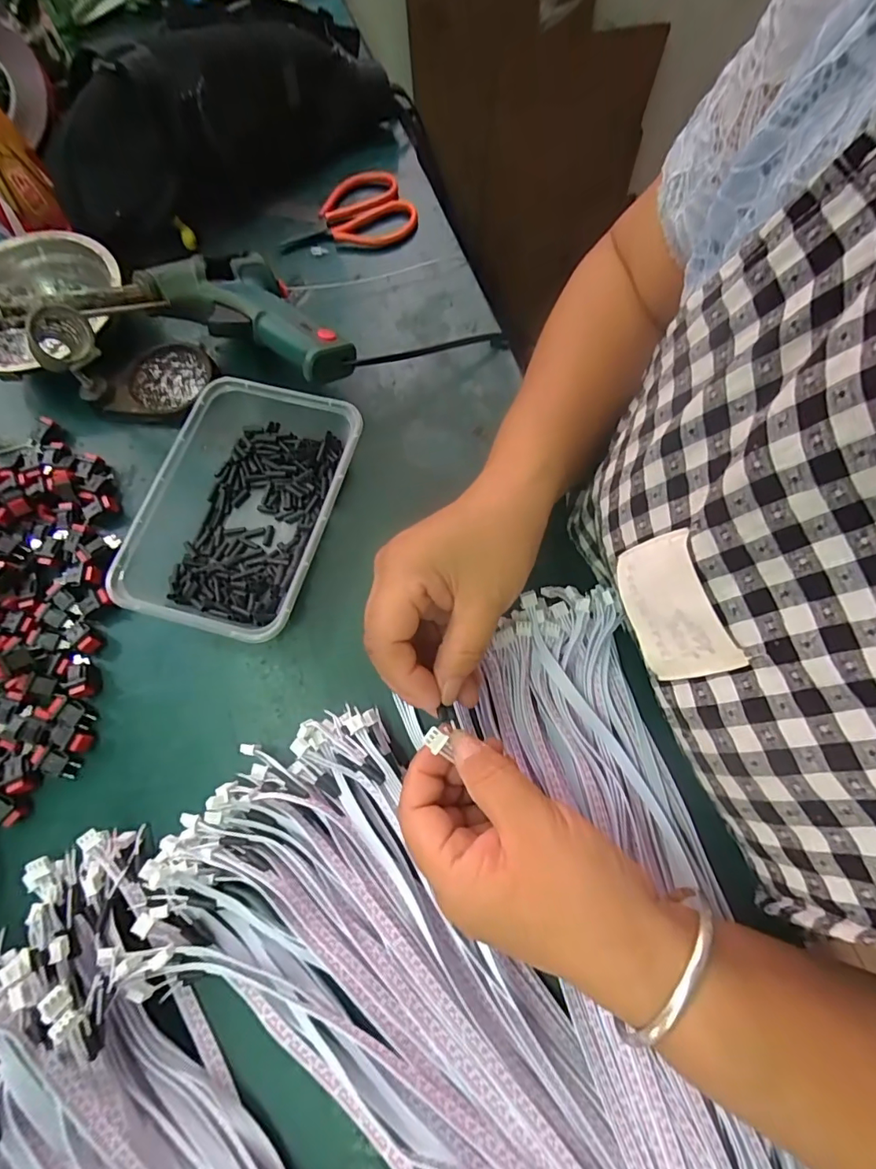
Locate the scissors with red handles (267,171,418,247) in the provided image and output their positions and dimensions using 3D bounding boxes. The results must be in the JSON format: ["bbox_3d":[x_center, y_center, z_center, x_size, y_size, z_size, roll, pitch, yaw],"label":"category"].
[{"bbox_3d":[-0.081,-0.316,0.424,0.117,0.015,0.071,-12,71,-3],"label":"scissors with red handles"}]

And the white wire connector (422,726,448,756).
[{"bbox_3d":[-0.001,0.069,0.224,0.010,0.005,0.009,32,75,12],"label":"white wire connector"}]

